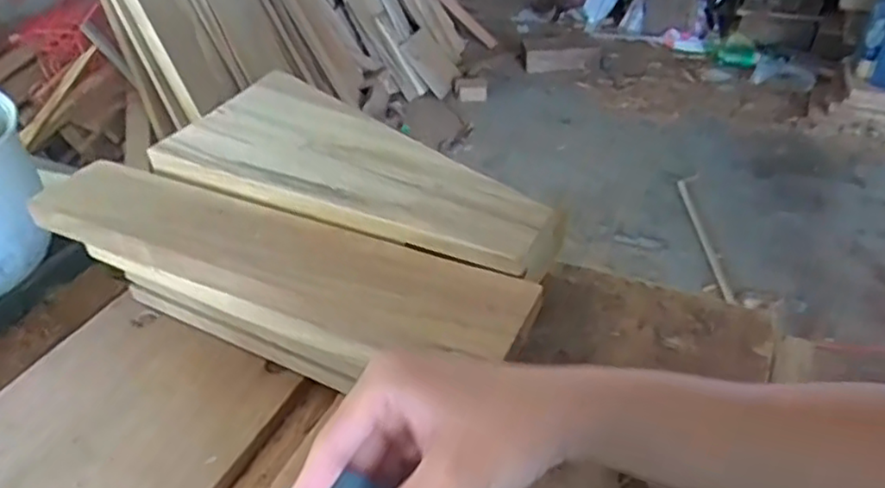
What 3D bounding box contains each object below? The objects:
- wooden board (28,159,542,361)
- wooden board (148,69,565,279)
[{"bbox_3d":[-0.116,0.005,0.451,0.357,0.025,0.076,16,41,22],"label":"wooden board"},{"bbox_3d":[-0.060,-0.065,0.509,0.325,0.019,0.143,19,43,25],"label":"wooden board"}]

